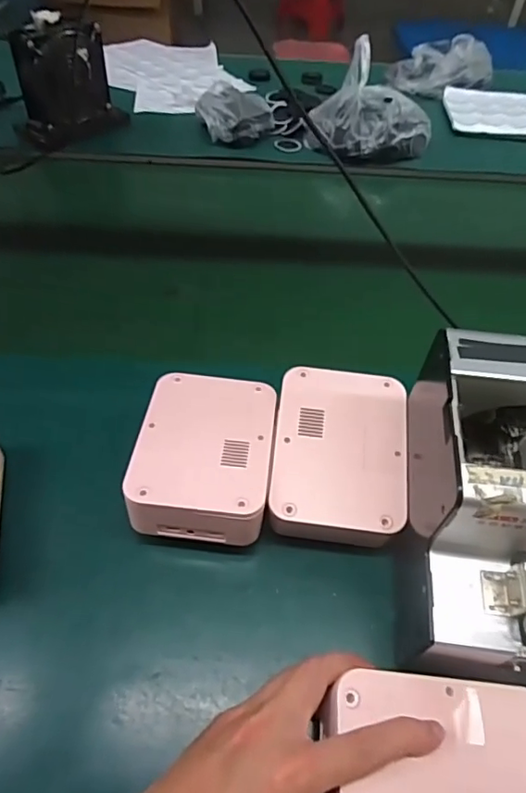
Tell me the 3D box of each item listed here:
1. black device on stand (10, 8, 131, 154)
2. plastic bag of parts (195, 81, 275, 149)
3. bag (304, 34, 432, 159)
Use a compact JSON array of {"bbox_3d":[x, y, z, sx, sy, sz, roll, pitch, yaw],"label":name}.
[{"bbox_3d":[-0.277,-0.443,0.756,0.070,0.136,0.156,32,56,21],"label":"black device on stand"},{"bbox_3d":[-0.042,-0.433,0.823,0.116,0.042,0.124,3,50,-1],"label":"plastic bag of parts"},{"bbox_3d":[0.156,-0.433,0.792,0.179,0.118,0.139,-12,52,-13],"label":"bag"}]

